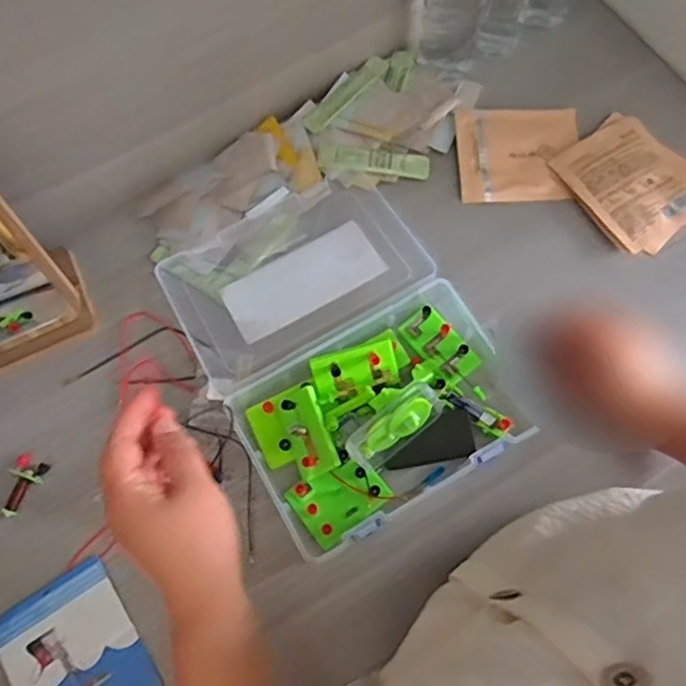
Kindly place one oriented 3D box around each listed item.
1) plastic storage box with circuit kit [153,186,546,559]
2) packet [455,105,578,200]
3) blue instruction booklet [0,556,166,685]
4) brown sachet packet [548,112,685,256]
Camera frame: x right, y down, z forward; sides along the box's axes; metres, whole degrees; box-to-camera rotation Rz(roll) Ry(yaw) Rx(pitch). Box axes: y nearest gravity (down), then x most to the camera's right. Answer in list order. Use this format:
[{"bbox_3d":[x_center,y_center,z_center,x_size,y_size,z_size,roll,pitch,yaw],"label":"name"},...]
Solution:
[{"bbox_3d":[-0.006,-0.002,0.573,0.227,0.051,0.308,-30,76,-7],"label":"plastic storage box with circuit kit"},{"bbox_3d":[0.182,-0.195,0.656,0.121,0.010,0.101,0,75,1],"label":"packet"},{"bbox_3d":[-0.216,0.262,0.515,0.104,0.013,0.136,-32,75,-9],"label":"blue instruction booklet"},{"bbox_3d":[0.290,-0.161,0.632,0.119,0.017,0.132,-37,77,-9],"label":"brown sachet packet"}]

